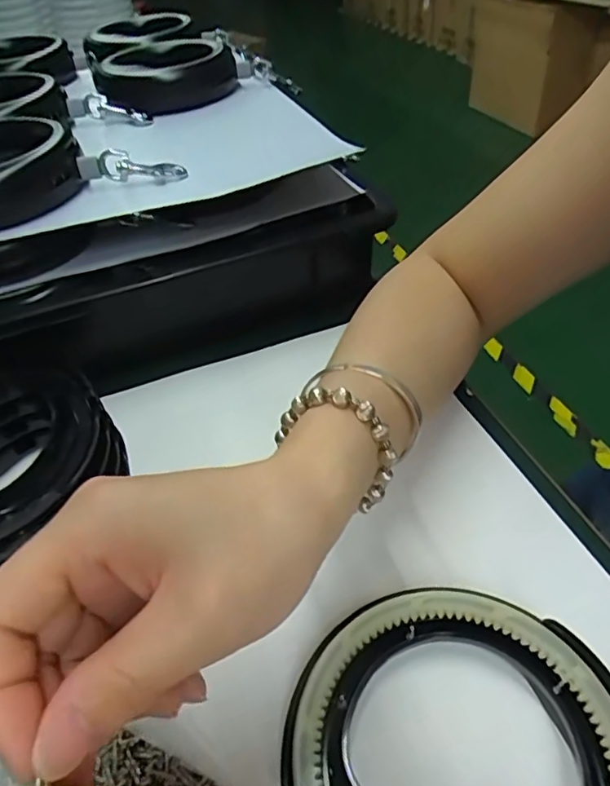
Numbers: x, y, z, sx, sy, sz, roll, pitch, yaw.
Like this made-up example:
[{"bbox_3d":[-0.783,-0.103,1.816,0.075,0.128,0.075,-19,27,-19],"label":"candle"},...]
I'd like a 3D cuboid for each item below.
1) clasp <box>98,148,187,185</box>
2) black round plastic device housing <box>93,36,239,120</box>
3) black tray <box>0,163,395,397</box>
[{"bbox_3d":[-0.112,-0.156,0.383,0.058,0.022,0.017,1,42,-19],"label":"clasp"},{"bbox_3d":[-0.135,-0.304,0.525,0.123,0.035,0.127,-4,45,4],"label":"black round plastic device housing"},{"bbox_3d":[-0.091,-0.061,0.397,0.333,0.084,0.064,-21,47,-12],"label":"black tray"}]

